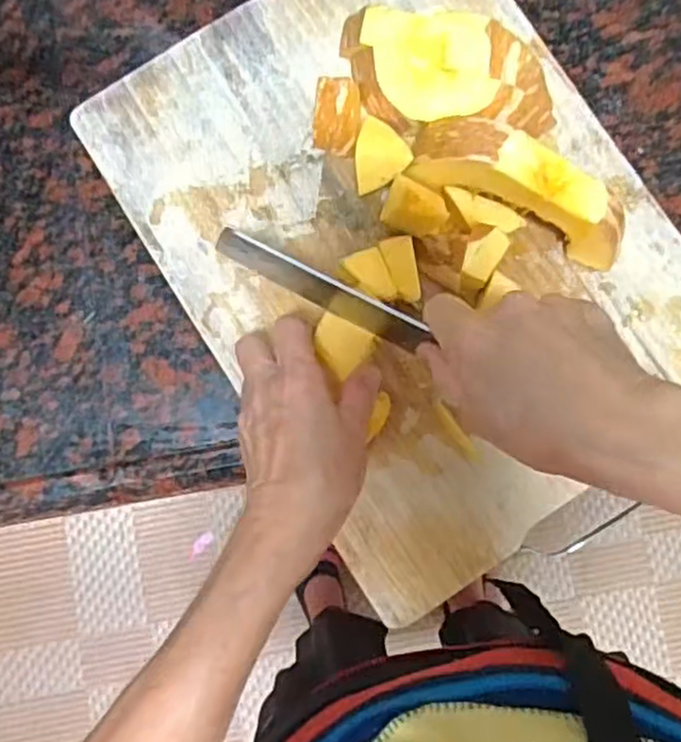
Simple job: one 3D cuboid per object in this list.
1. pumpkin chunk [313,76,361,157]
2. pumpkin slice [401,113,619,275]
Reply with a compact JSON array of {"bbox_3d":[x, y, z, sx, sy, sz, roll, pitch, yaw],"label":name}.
[{"bbox_3d":[-0.002,-0.161,0.448,0.028,0.030,0.041,3,85,0],"label":"pumpkin chunk"},{"bbox_3d":[0.109,-0.109,0.425,0.137,0.053,0.036,24,86,2],"label":"pumpkin slice"}]

